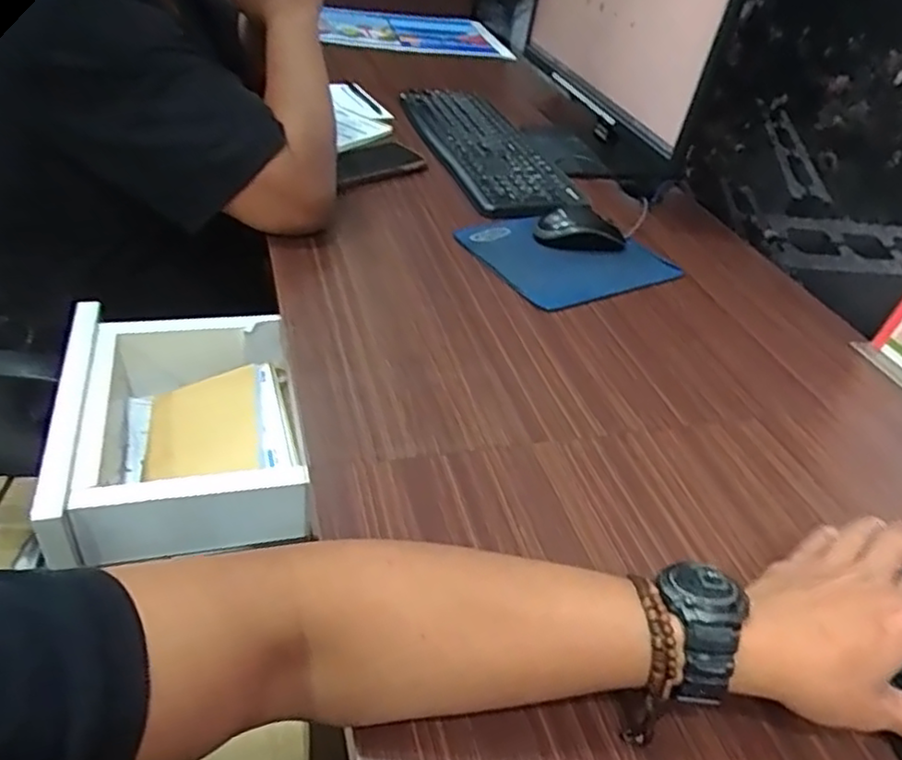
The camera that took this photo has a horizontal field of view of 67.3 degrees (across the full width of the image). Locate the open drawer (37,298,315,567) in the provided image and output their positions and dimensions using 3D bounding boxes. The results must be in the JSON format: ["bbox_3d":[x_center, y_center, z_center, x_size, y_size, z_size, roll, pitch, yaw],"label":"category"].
[{"bbox_3d":[-0.239,0.042,0.613,0.226,0.105,0.262,-4,40,-16],"label":"open drawer"}]

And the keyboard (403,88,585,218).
[{"bbox_3d":[0.044,-0.346,0.992,0.161,0.026,0.444,-5,40,-17],"label":"keyboard"}]

